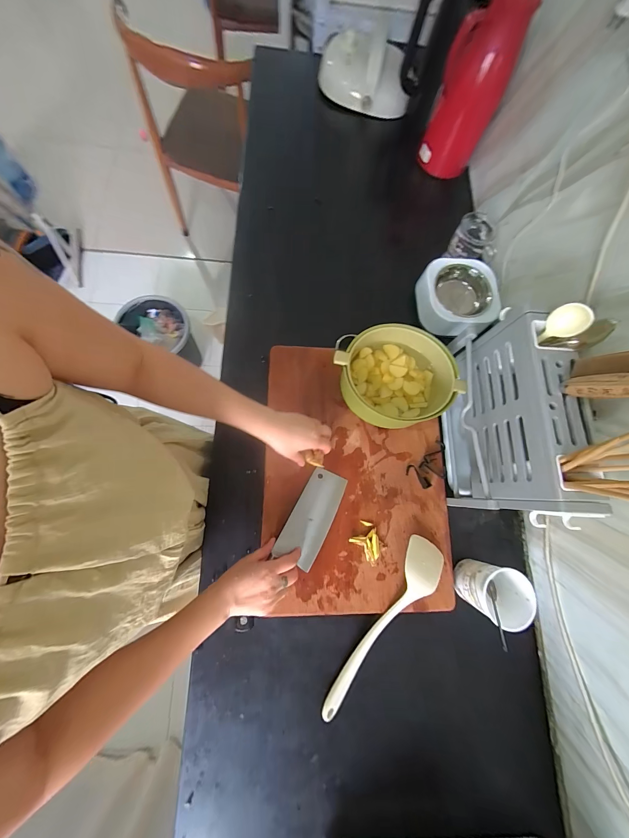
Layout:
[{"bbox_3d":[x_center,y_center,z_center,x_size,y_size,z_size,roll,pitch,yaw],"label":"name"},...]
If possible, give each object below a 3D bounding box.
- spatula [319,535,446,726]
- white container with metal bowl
[{"bbox_3d":[0.125,0.351,0.482,0.077,0.040,0.316,31,76,2],"label":"spatula"},{"bbox_3d":[0.309,-0.262,0.638,0.172,0.064,0.153,8,76,-4],"label":"white container with metal bowl"}]

